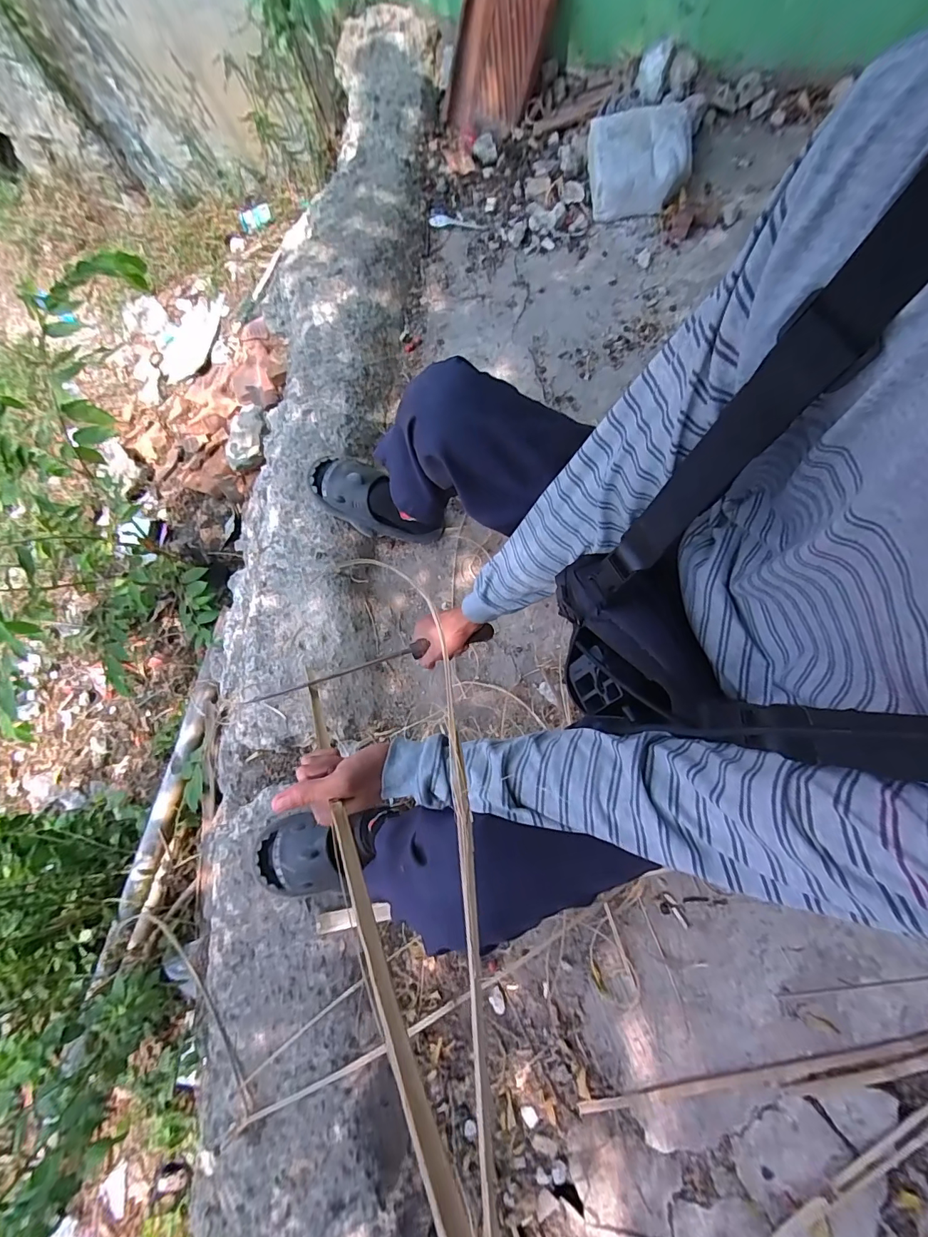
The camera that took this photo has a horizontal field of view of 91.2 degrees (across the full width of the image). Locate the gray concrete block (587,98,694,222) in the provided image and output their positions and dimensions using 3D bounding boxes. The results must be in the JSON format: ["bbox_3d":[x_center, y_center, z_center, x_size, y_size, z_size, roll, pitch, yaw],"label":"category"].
[{"bbox_3d":[0.414,-1.079,1.084,0.231,0.121,0.196,-5,78,2],"label":"gray concrete block"}]

